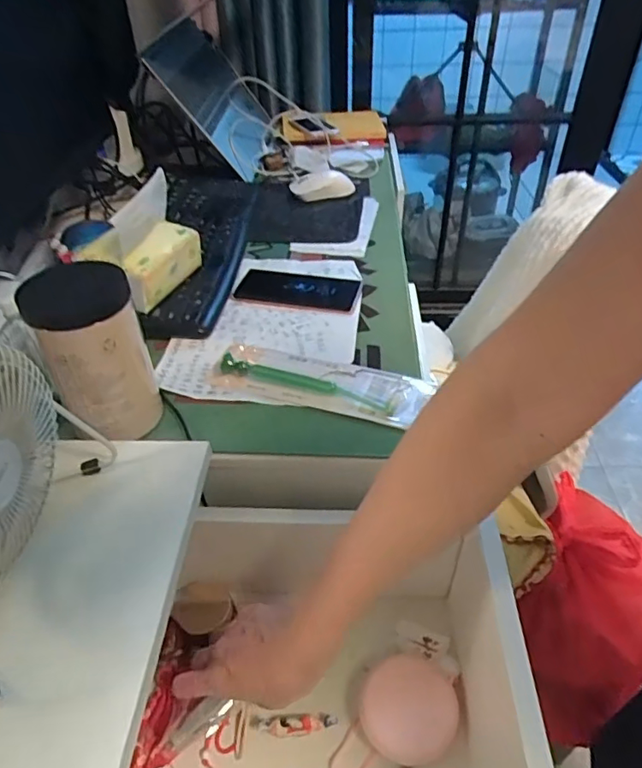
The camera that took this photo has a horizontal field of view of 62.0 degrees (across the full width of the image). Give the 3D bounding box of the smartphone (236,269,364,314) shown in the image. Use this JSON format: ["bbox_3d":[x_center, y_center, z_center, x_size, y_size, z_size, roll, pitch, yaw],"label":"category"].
[{"bbox_3d":[-0.030,-0.122,0.685,0.157,0.005,0.084,8,41,9],"label":"smartphone"}]

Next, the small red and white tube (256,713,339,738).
[{"bbox_3d":[-0.020,0.286,0.449,0.064,0.008,0.014,-7,42,-6],"label":"small red and white tube"}]

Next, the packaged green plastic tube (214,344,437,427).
[{"bbox_3d":[-0.007,-0.004,0.543,0.218,0.013,0.073,14,42,15],"label":"packaged green plastic tube"}]

